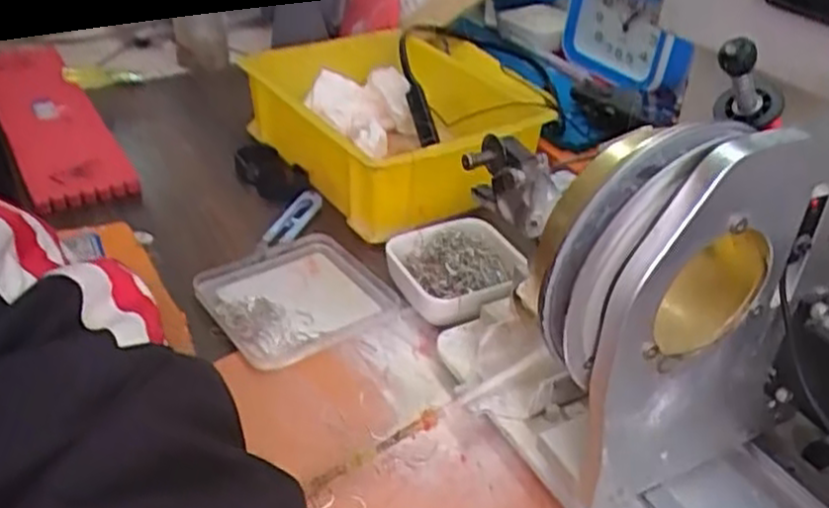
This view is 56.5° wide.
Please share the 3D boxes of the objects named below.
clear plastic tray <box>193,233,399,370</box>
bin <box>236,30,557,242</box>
[{"bbox_3d":[-0.081,0.028,0.531,0.115,0.010,0.110,-22,41,-30],"label":"clear plastic tray"},{"bbox_3d":[-0.018,-0.115,0.675,0.201,0.094,0.240,-19,40,-27],"label":"bin"}]

